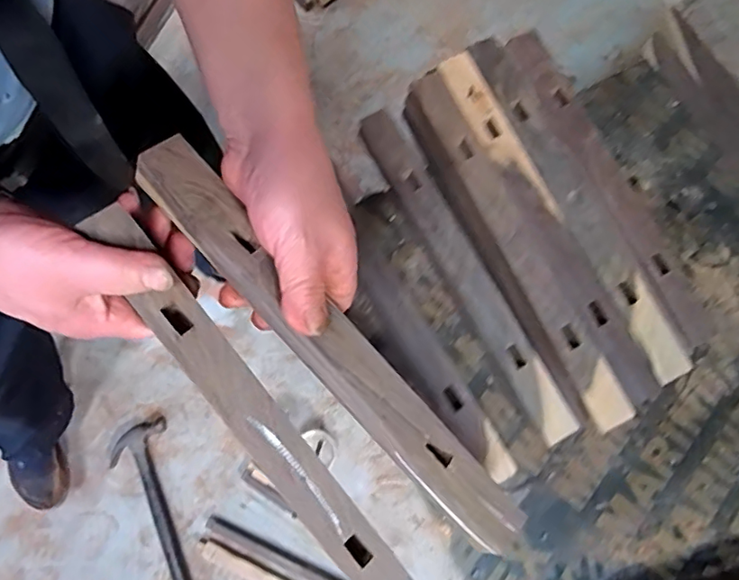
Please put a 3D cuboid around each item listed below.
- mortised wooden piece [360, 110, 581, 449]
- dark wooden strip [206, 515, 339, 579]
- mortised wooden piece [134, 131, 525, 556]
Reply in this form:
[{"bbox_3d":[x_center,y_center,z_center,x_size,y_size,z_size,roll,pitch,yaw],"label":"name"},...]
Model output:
[{"bbox_3d":[0.081,-0.013,0.458,0.043,0.043,0.315,-28,79,-6],"label":"mortised wooden piece"},{"bbox_3d":[-0.175,0.556,1.052,0.351,0.021,0.041,27,79,5],"label":"dark wooden strip"},{"bbox_3d":[-0.021,0.038,0.321,0.039,0.023,0.321,-44,94,-9],"label":"mortised wooden piece"}]

